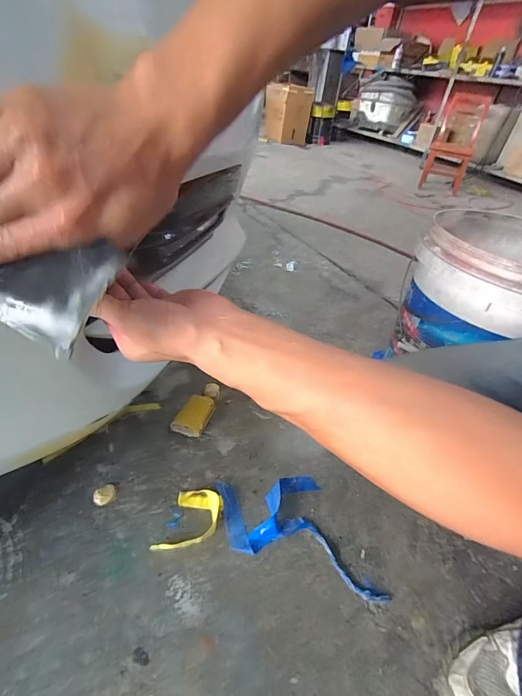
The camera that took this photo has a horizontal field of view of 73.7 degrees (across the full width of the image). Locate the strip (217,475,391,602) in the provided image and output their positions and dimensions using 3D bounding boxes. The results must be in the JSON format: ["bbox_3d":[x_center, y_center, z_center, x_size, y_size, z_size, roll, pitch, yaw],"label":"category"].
[{"bbox_3d":[0.048,0.269,0.504,0.182,0.022,0.206,-6,39,-17],"label":"strip"}]

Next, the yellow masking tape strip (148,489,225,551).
[{"bbox_3d":[-0.101,0.252,0.508,0.073,0.014,0.098,13,38,8],"label":"yellow masking tape strip"}]

